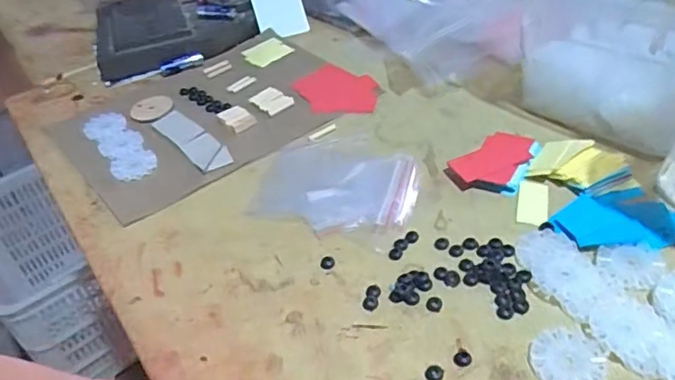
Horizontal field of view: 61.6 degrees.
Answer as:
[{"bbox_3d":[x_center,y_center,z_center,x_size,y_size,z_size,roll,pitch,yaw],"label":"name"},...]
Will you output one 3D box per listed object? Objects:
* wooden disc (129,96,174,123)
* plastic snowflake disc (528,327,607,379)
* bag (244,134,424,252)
[{"bbox_3d":[-0.189,-0.082,0.577,0.040,0.004,0.049,1,40,11],"label":"wooden disc"},{"bbox_3d":[0.129,0.096,0.320,0.039,0.004,0.039,-4,39,4],"label":"plastic snowflake disc"},{"bbox_3d":[0.000,-0.009,0.465,0.135,0.009,0.120,13,43,23],"label":"bag"}]

